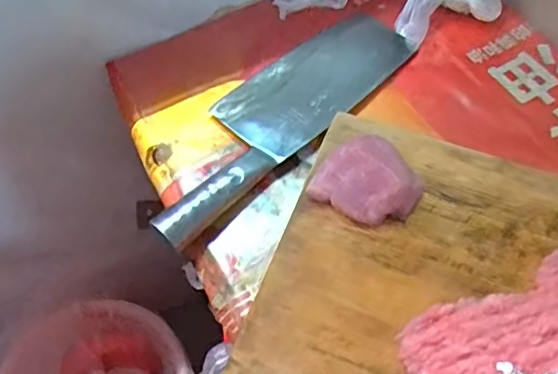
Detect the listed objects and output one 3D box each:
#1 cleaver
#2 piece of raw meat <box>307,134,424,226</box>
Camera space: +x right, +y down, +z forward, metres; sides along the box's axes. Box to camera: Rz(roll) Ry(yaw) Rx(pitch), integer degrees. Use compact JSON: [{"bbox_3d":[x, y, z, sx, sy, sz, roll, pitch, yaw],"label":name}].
[{"bbox_3d":[0.001,-0.070,0.506,0.092,0.022,0.305,38,66,21],"label":"cleaver"},{"bbox_3d":[0.070,-0.006,0.440,0.077,0.025,0.061,25,62,15],"label":"piece of raw meat"}]

